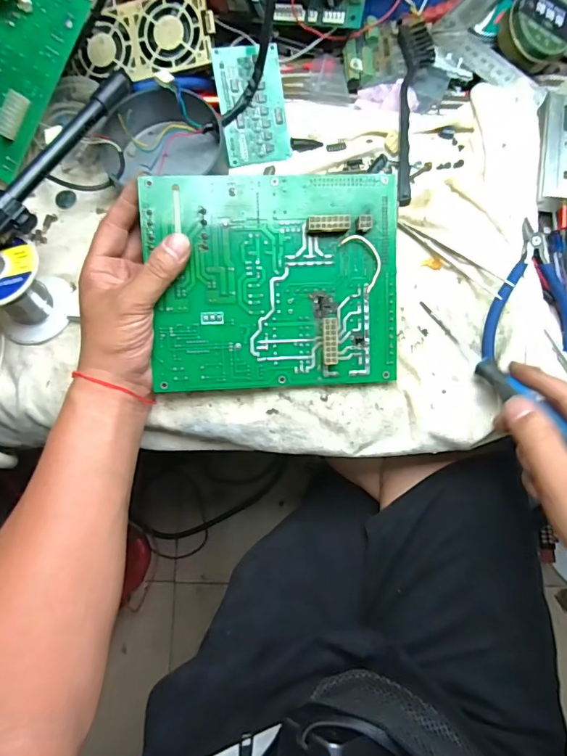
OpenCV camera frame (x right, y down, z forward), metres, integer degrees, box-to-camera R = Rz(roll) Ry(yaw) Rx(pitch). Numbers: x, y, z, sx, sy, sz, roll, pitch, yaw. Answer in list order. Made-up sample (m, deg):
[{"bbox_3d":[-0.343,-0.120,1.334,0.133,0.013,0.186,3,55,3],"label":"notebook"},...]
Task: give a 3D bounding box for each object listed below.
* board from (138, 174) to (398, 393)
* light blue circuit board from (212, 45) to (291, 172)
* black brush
[{"bbox_3d":[-0.005,-0.071,0.340,0.184,0.012,0.156,-3,98,-4],"label":"board"},{"bbox_3d":[-0.027,-0.249,0.413,0.060,0.009,0.097,-11,107,-8],"label":"light blue circuit board"},{"bbox_3d":[0.124,-0.248,0.416,0.034,0.020,0.184,2,76,0],"label":"black brush"}]

